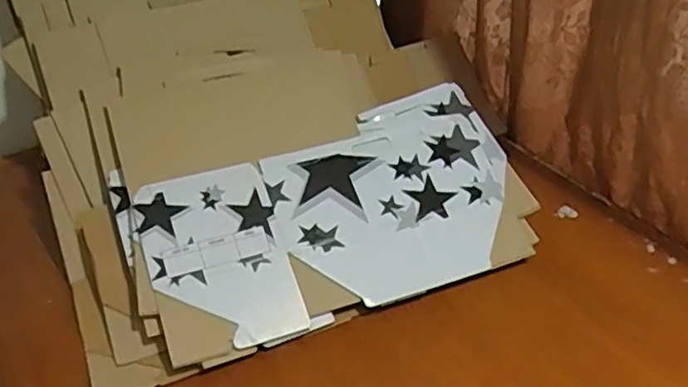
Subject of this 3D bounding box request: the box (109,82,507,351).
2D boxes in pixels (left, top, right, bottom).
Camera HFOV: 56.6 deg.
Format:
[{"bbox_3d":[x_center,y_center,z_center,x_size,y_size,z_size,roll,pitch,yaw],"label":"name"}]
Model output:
[{"bbox_3d":[-0.008,0.021,0.731,0.447,0.017,0.237,-17,68,-18],"label":"box"}]

